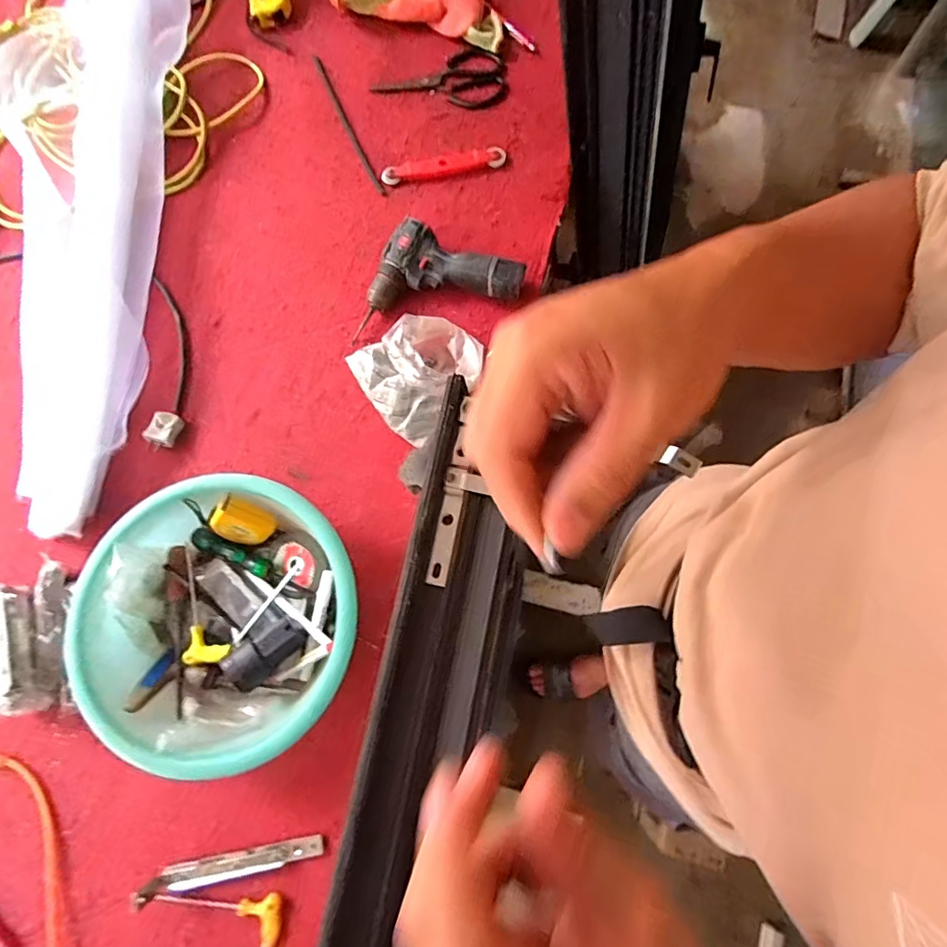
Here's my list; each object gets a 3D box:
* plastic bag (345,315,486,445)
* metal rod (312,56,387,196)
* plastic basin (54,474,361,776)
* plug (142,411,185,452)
[{"bbox_3d":[-0.071,-0.144,0.698,0.161,0.083,0.166,-36,78,-7],"label":"plastic bag"},{"bbox_3d":[-0.212,-0.586,0.855,0.014,0.005,0.316,-24,77,-4],"label":"metal rod"},{"bbox_3d":[-0.290,0.170,0.614,0.306,0.099,0.298,0,76,2],"label":"plastic basin"},{"bbox_3d":[-0.429,-0.058,0.711,0.038,0.023,0.056,19,78,6],"label":"plug"}]

